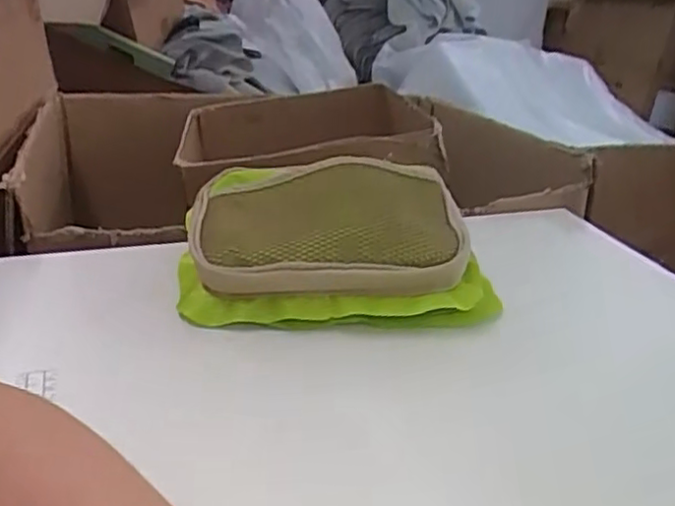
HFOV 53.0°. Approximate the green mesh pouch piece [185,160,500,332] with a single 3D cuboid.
[{"bbox_3d":[-0.003,-0.011,0.504,0.222,0.078,0.135,0,25,-6],"label":"green mesh pouch piece"}]

